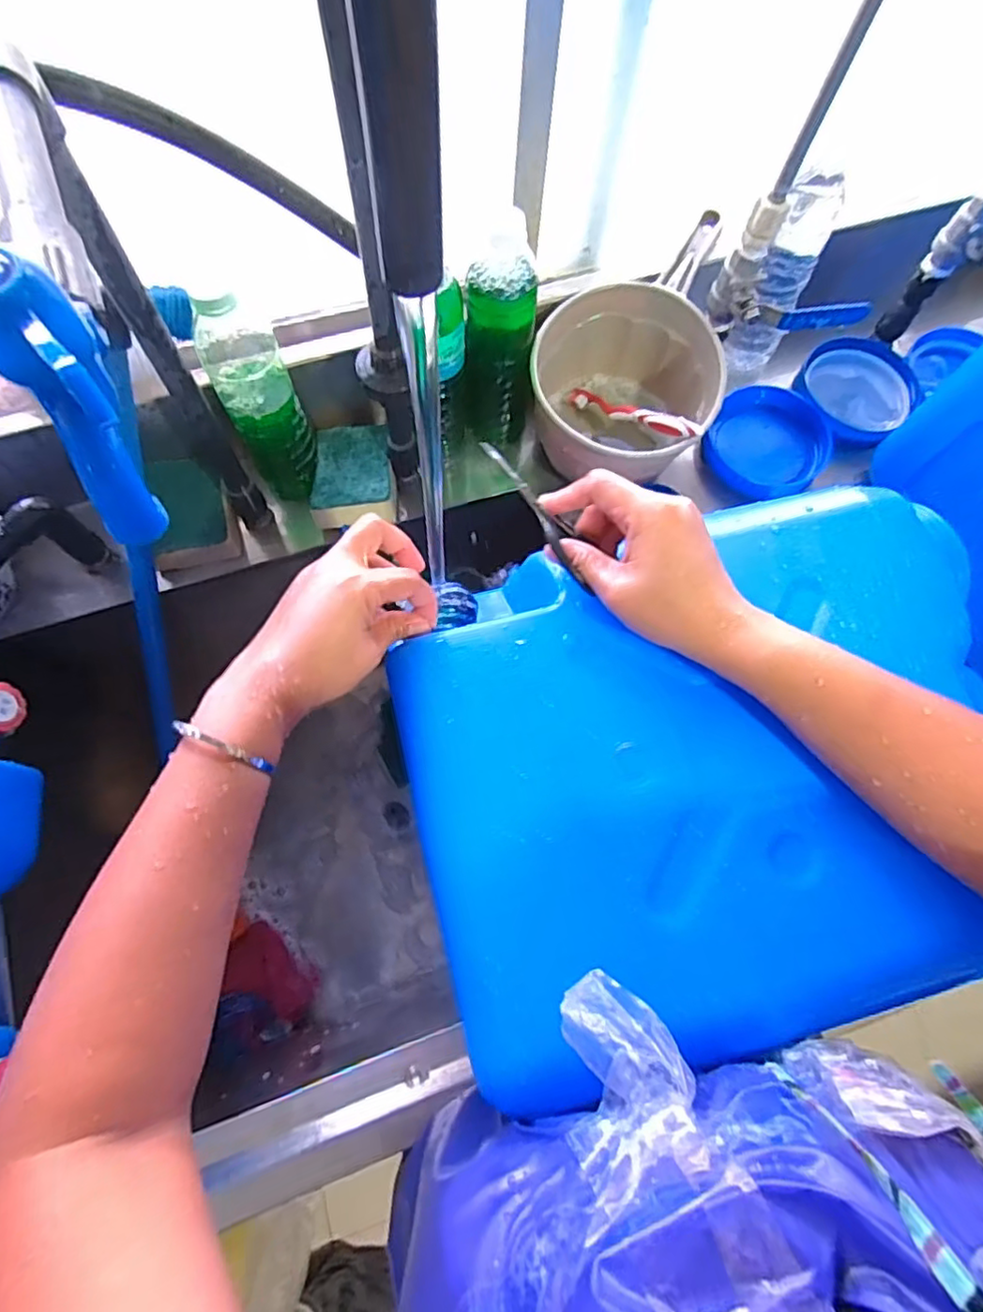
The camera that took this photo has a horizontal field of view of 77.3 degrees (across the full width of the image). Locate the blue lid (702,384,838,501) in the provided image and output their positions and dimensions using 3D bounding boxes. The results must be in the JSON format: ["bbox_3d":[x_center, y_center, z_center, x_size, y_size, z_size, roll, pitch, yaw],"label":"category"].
[{"bbox_3d":[0.283,-0.220,0.636,0.118,0.037,0.114,1,69,-2],"label":"blue lid"}]

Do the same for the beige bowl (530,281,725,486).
[{"bbox_3d":[0.121,-0.245,0.589,0.167,0.117,0.162,1,69,-2],"label":"beige bowl"}]

